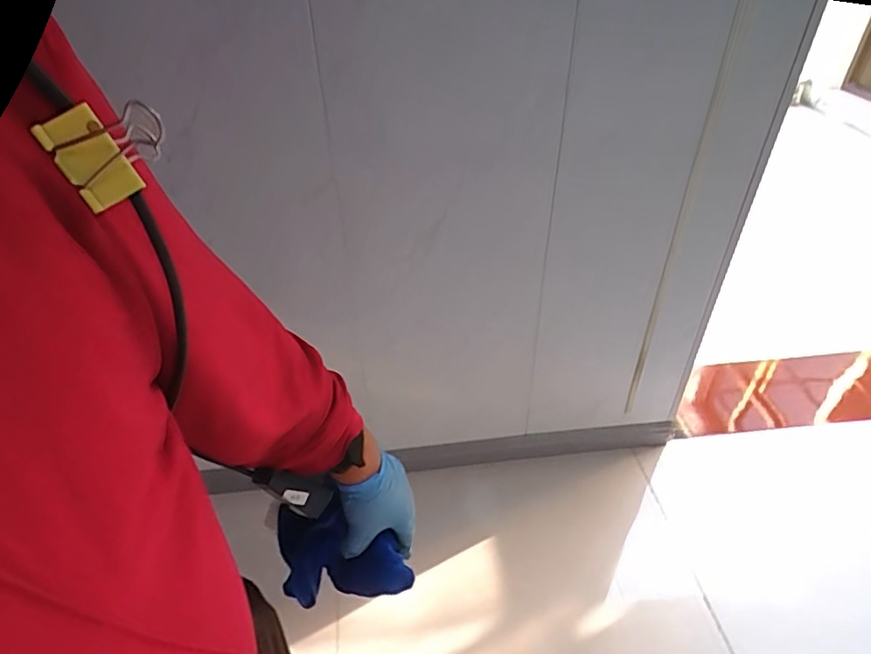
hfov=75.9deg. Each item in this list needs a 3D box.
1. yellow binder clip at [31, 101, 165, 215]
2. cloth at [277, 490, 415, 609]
[{"bbox_3d":[-0.111,-0.060,0.191,0.037,0.030,0.017,-23,19,-16],"label":"yellow binder clip"},{"bbox_3d":[-0.101,0.246,0.584,0.133,0.118,0.056,2,37,10],"label":"cloth"}]

